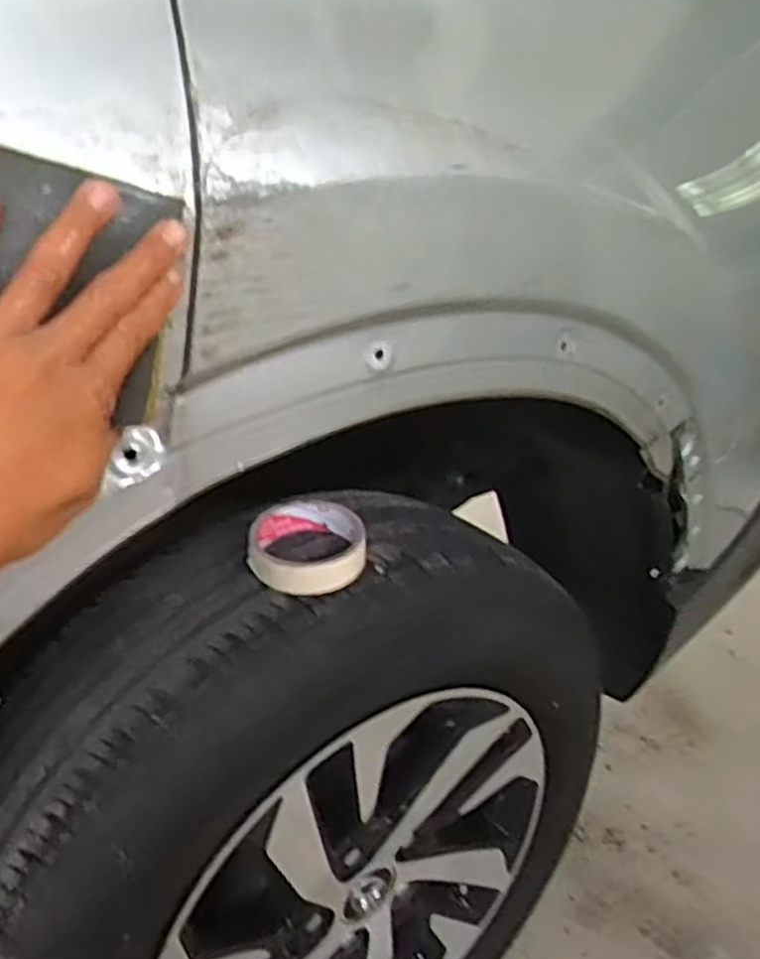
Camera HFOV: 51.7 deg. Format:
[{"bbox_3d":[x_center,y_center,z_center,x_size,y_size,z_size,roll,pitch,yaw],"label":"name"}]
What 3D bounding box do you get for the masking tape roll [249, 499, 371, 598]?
[{"bbox_3d":[-0.054,0.049,0.594,0.088,0.032,0.086,1,25,-3],"label":"masking tape roll"}]

